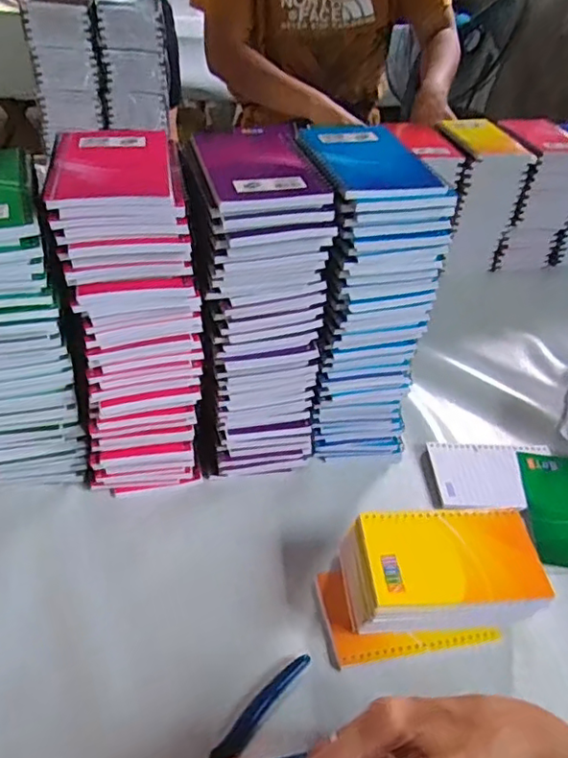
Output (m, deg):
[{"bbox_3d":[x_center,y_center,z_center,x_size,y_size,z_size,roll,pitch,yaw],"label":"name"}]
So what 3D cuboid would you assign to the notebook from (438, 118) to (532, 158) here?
[{"bbox_3d":[0.266,-0.339,0.822,0.094,0.016,0.148,-6,41,-13],"label":"notebook"}]

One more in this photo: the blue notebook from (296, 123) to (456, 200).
[{"bbox_3d":[0.065,-0.176,0.470,0.092,0.013,0.135,-8,42,-15],"label":"blue notebook"}]

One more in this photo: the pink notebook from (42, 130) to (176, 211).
[{"bbox_3d":[-0.124,-0.155,0.427,0.083,0.011,0.122,-5,41,-12],"label":"pink notebook"}]

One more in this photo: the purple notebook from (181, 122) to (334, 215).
[{"bbox_3d":[-0.023,-0.160,0.445,0.088,0.016,0.128,-8,42,-15],"label":"purple notebook"}]

